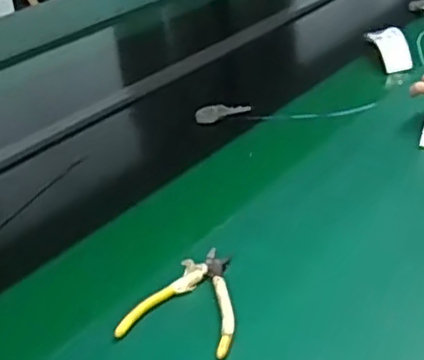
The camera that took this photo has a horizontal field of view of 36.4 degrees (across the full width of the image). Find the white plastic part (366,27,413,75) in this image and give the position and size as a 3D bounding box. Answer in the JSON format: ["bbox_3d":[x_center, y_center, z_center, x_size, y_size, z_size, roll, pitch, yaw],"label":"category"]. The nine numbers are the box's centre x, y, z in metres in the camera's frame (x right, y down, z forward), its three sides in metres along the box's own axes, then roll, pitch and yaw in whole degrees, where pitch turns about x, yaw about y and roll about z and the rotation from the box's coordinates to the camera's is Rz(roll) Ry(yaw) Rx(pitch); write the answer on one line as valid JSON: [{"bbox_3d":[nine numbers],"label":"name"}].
[{"bbox_3d":[0.319,-0.235,1.159,0.065,0.050,0.096,-5,29,3],"label":"white plastic part"}]

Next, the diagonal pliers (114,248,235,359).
[{"bbox_3d":[-0.017,0.112,0.635,0.109,0.013,0.135,5,31,20],"label":"diagonal pliers"}]

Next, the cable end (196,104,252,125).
[{"bbox_3d":[0.018,-0.109,1.042,0.090,0.026,0.016,-11,29,-8],"label":"cable end"}]

